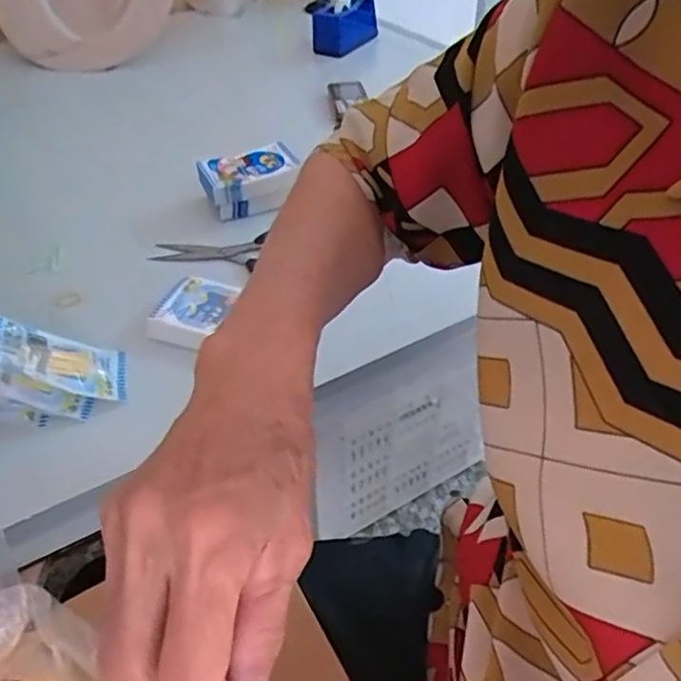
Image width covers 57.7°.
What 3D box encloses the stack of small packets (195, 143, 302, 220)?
[{"bbox_3d":[-0.103,-0.184,0.713,0.108,0.047,0.075,-16,43,-16],"label":"stack of small packets"}]

